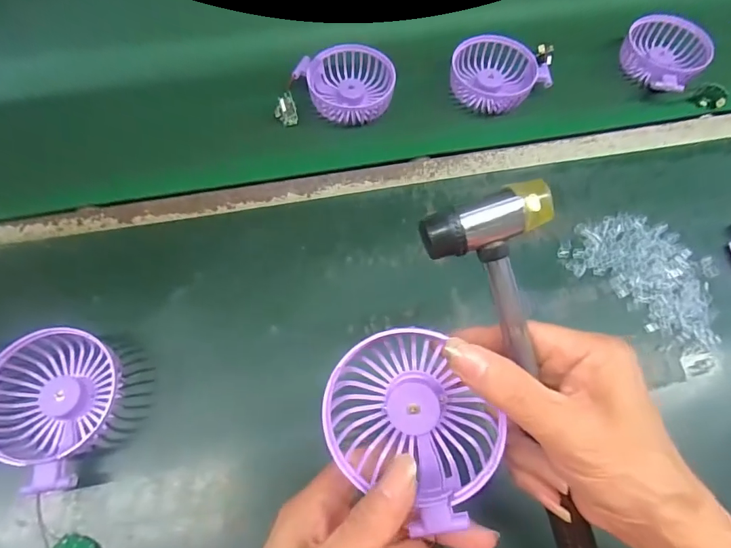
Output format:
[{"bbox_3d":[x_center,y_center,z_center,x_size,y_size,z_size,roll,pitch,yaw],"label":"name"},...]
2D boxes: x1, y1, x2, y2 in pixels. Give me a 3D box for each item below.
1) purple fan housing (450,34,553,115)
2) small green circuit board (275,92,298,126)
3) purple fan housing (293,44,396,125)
[{"bbox_3d":[0.136,-0.213,0.466,0.087,0.026,0.088,1,66,-2],"label":"purple fan housing"},{"bbox_3d":[-0.081,-0.166,0.442,0.021,0.031,0.009,-10,22,-6],"label":"small green circuit board"},{"bbox_3d":[-0.016,-0.199,0.457,0.089,0.026,0.084,1,66,-2],"label":"purple fan housing"}]

